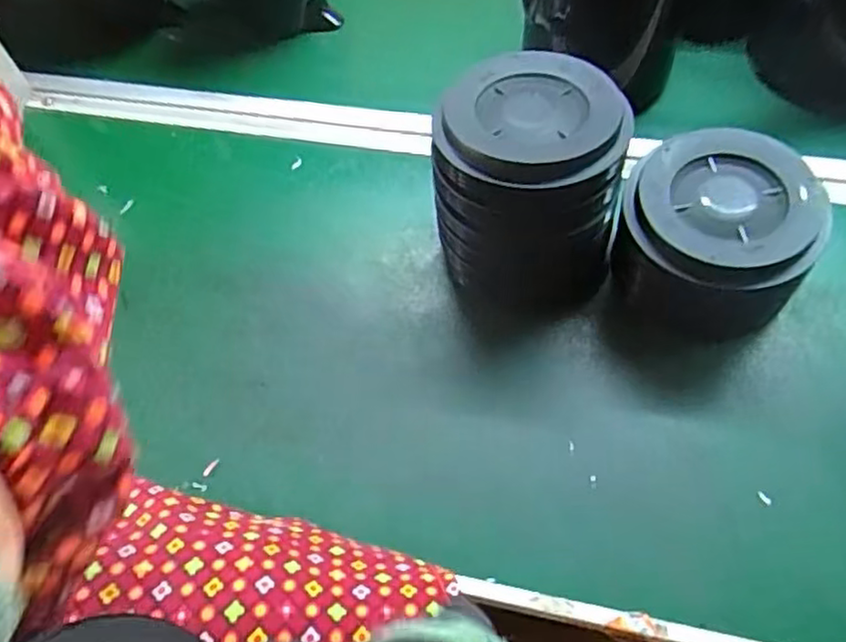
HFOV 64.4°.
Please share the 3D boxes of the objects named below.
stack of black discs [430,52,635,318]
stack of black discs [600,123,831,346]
[{"bbox_3d":[0.069,-0.088,0.455,0.119,0.125,0.126,9,60,10],"label":"stack of black discs"},{"bbox_3d":[0.195,-0.055,0.451,0.117,0.086,0.115,27,64,19],"label":"stack of black discs"}]

